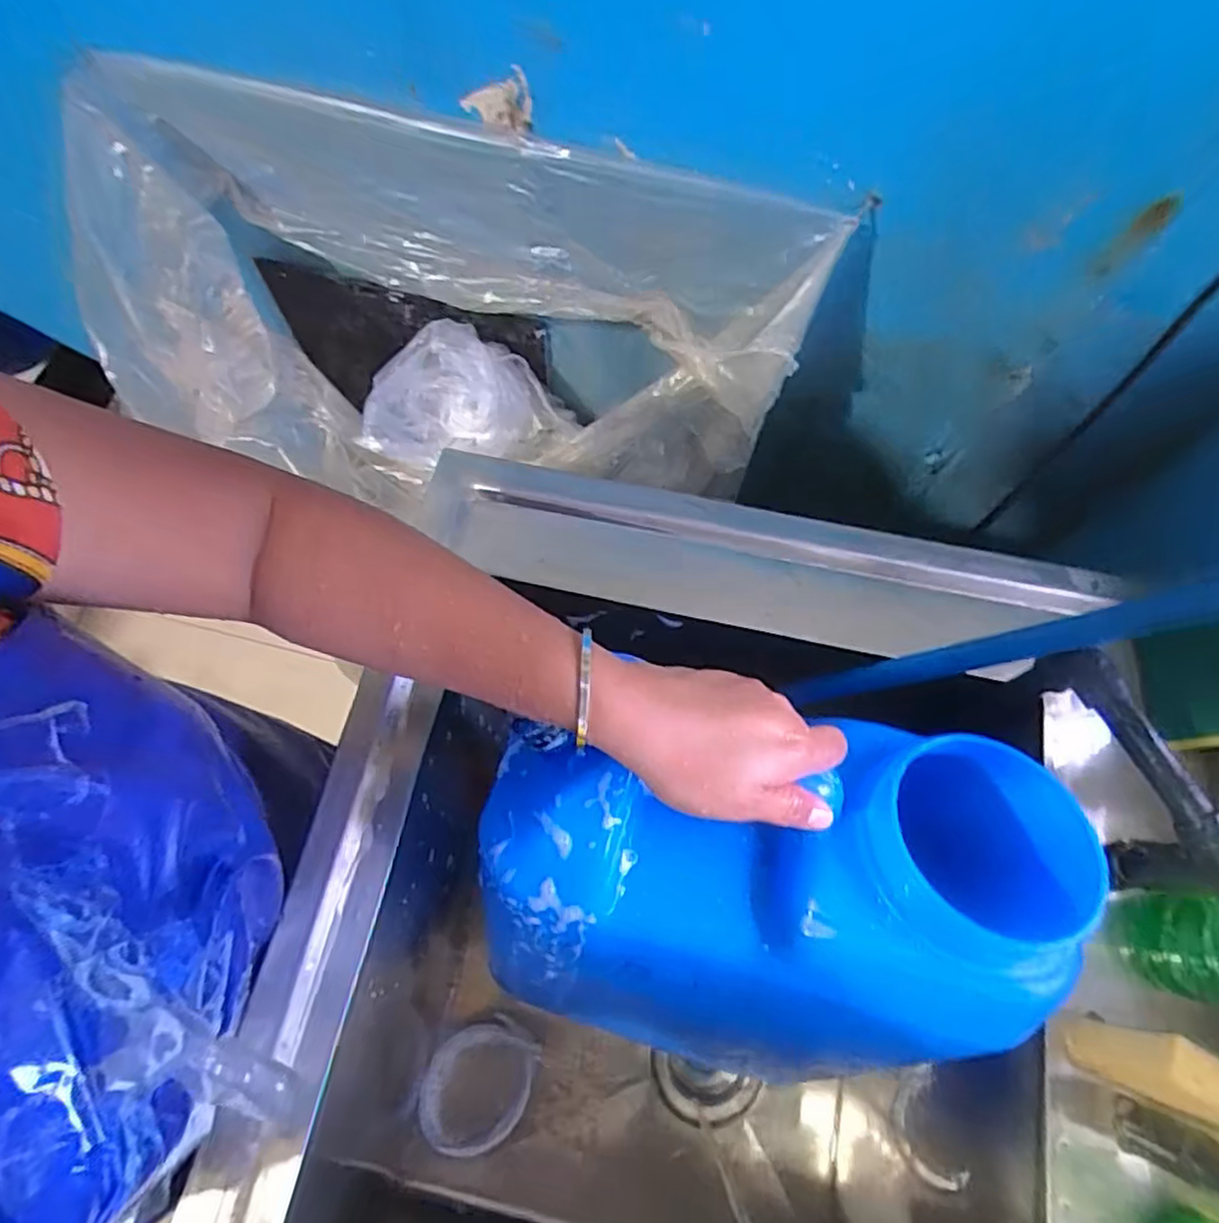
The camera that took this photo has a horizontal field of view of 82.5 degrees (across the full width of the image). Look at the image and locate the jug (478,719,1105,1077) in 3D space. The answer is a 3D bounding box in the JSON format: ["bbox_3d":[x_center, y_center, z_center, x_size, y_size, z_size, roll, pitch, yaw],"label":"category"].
[{"bbox_3d":[0.085,0.161,0.398,0.312,0.139,0.172,1,72,-2],"label":"jug"}]

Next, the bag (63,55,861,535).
[{"bbox_3d":[-0.150,-0.247,0.625,0.598,0.316,0.185,16,72,3],"label":"bag"}]

